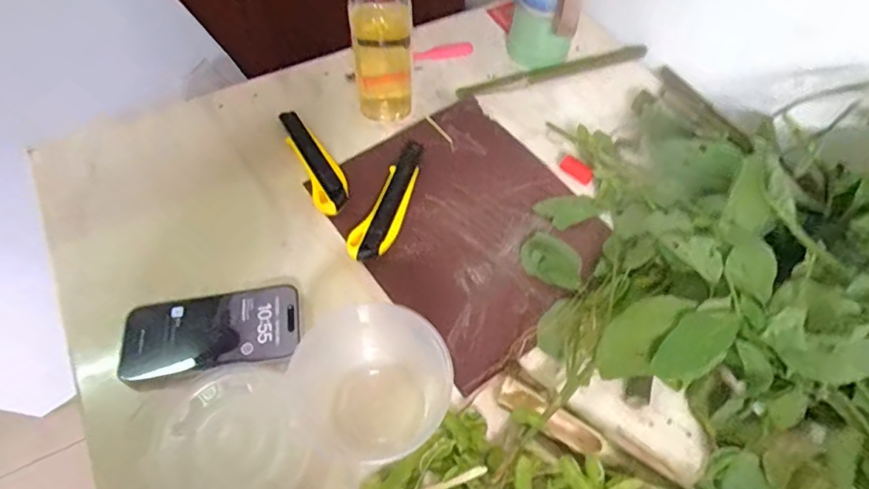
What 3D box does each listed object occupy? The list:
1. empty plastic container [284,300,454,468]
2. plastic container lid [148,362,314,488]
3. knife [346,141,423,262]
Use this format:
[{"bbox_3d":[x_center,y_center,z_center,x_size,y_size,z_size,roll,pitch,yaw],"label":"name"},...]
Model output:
[{"bbox_3d":[-0.043,0.099,0.399,0.114,0.075,0.094,-34,63,-22],"label":"empty plastic container"},{"bbox_3d":[-0.152,0.145,0.401,0.106,0.018,0.113,1,56,-1],"label":"plastic container lid"},{"bbox_3d":[-0.039,-0.044,0.525,0.034,0.013,0.143,19,58,10],"label":"knife"}]

